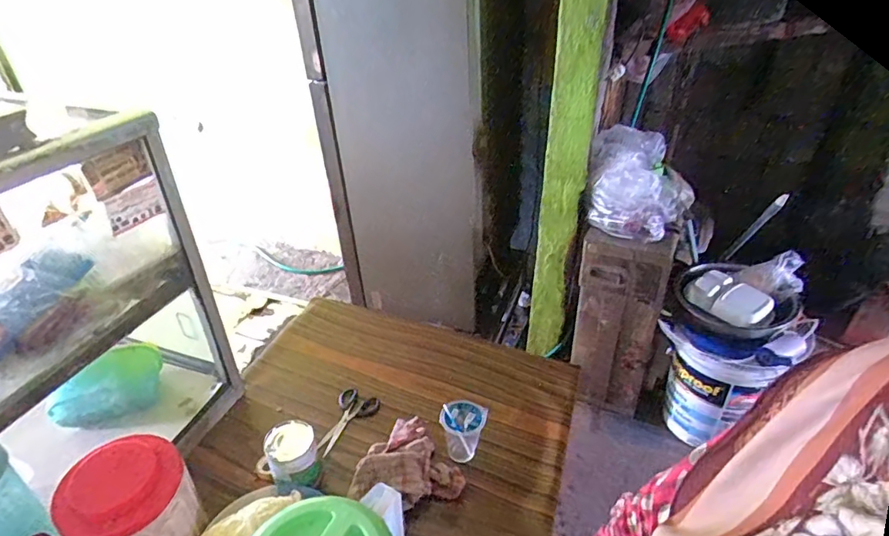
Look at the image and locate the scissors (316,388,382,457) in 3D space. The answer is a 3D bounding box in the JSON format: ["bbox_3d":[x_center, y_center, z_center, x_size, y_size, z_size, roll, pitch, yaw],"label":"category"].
[{"bbox_3d":[-0.181,0.280,0.931,0.074,0.014,0.144,11,37,18],"label":"scissors"}]

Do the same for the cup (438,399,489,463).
[{"bbox_3d":[0.032,0.280,0.863,0.075,0.097,0.063,7,36,13],"label":"cup"}]

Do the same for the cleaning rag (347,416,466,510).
[{"bbox_3d":[-0.052,0.313,0.844,0.174,0.066,0.185,2,35,6],"label":"cleaning rag"}]

